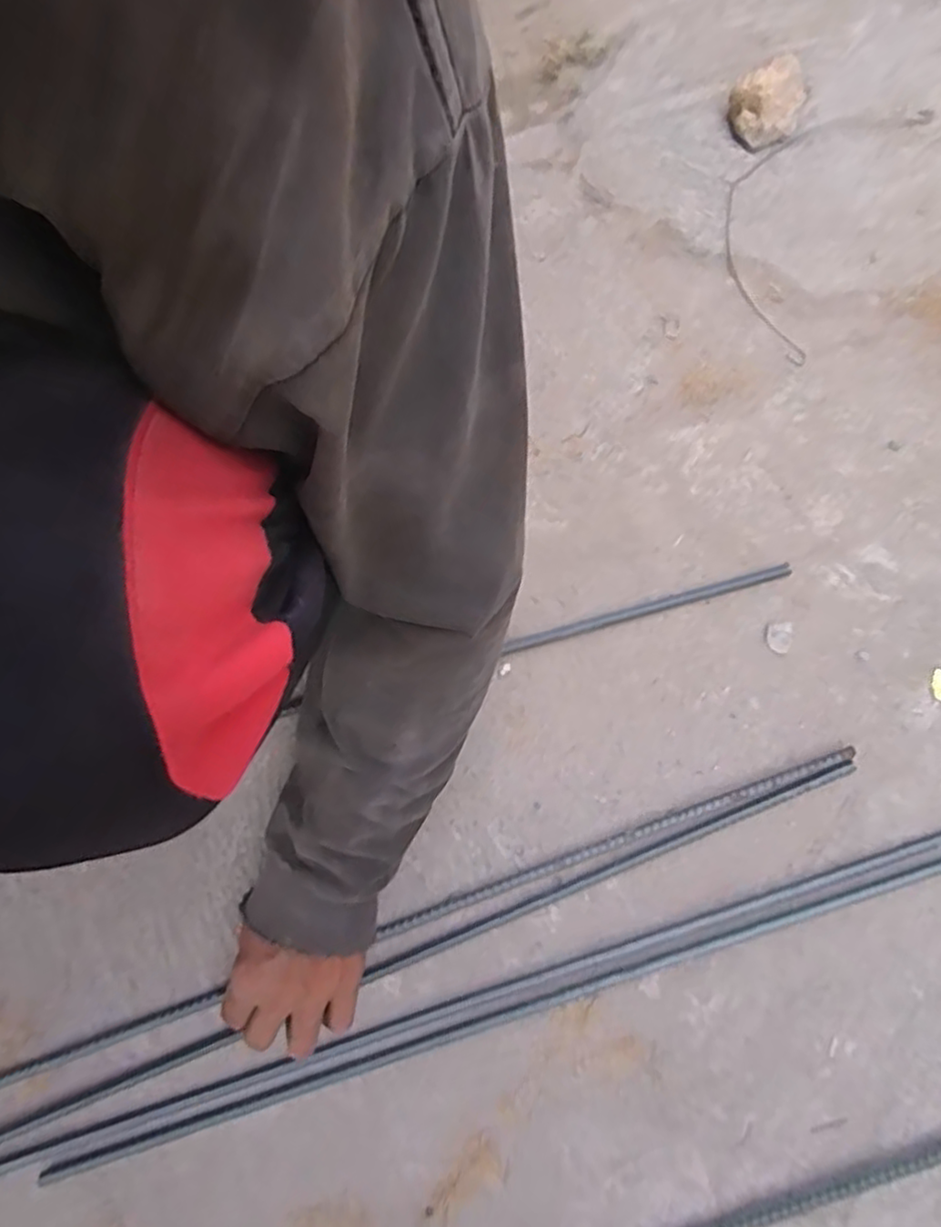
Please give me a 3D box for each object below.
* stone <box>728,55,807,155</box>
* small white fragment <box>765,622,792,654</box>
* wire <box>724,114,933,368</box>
[{"bbox_3d":[0.275,-0.473,0.625,0.064,0.045,0.074,26,79,7],"label":"stone"},{"bbox_3d":[0.249,0.020,0.547,0.019,0.011,0.024,2,77,2],"label":"small white fragment"},{"bbox_3d":[0.307,-0.376,0.628,0.131,0.013,0.290,29,79,8],"label":"wire"}]

